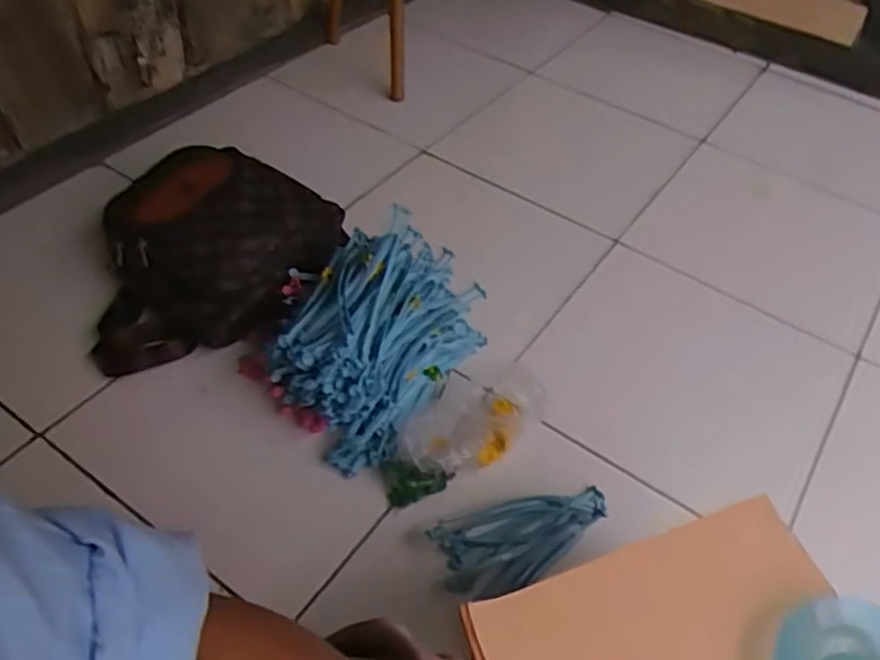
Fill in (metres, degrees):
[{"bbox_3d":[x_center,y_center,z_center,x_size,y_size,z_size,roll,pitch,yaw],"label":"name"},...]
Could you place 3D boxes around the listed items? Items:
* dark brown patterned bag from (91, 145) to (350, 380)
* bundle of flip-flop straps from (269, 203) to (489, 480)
[{"bbox_3d":[-0.311,-0.116,0.999,0.332,0.163,0.264,-14,51,-18],"label":"dark brown patterned bag"},{"bbox_3d":[-0.093,-0.004,0.900,0.219,0.173,0.259,30,51,20],"label":"bundle of flip-flop straps"}]

